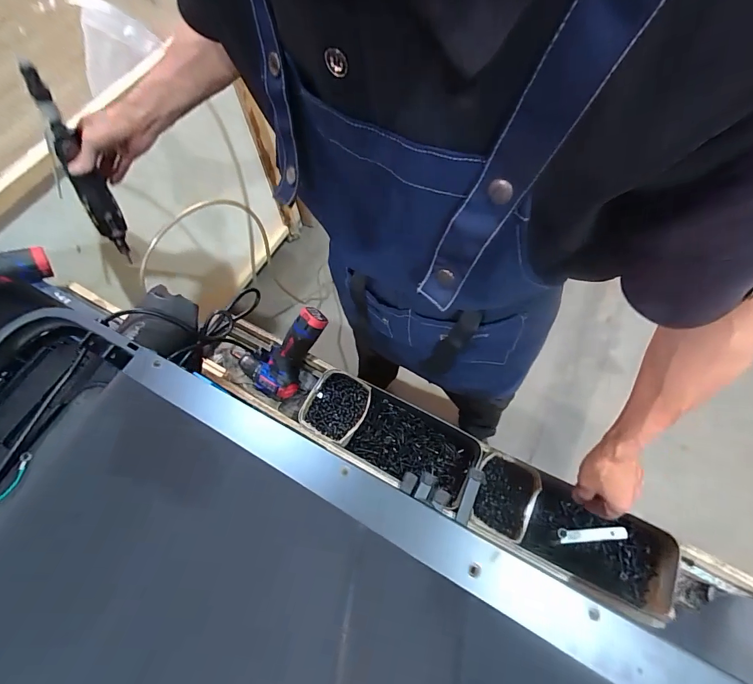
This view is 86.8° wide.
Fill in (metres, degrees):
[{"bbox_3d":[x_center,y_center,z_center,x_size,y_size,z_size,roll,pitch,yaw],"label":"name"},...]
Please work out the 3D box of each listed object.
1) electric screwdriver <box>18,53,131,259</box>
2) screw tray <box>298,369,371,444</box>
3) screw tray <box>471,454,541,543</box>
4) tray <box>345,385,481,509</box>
[{"bbox_3d":[-0.467,-0.265,0.631,0.034,0.287,0.051,-9,38,-1],"label":"electric screwdriver"},{"bbox_3d":[-0.072,0.118,0.732,0.104,0.035,0.121,26,69,13],"label":"screw tray"},{"bbox_3d":[0.212,0.257,0.665,0.092,0.050,0.120,23,69,11],"label":"screw tray"},{"bbox_3d":[0.066,0.187,0.713,0.216,0.080,0.124,27,70,13],"label":"tray"}]

